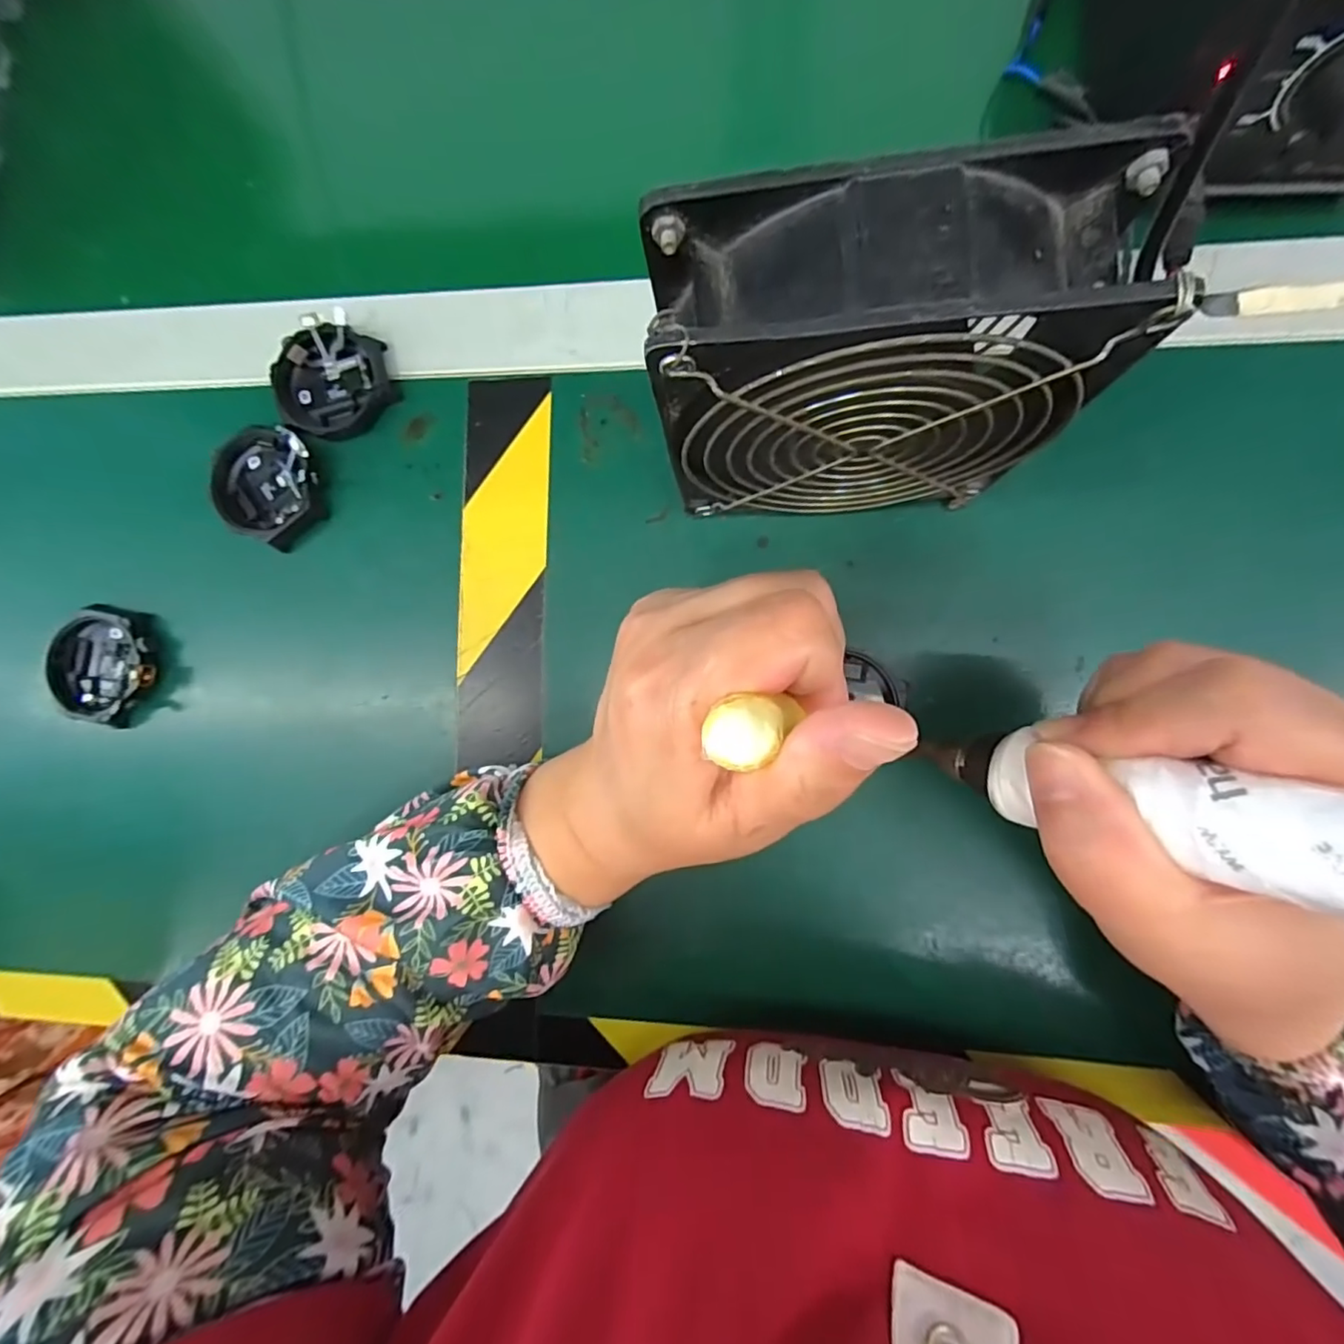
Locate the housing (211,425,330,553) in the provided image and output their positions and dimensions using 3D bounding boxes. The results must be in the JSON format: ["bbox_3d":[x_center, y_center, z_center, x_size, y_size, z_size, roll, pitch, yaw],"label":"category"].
[{"bbox_3d":[-0.187,-0.087,0.266,0.056,0.011,0.049,28,91,7],"label":"housing"}]

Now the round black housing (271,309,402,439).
[{"bbox_3d":[-0.156,-0.136,0.263,0.052,0.011,0.048,0,88,7],"label":"round black housing"}]

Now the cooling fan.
[{"bbox_3d":[0.059,-0.089,0.183,0.120,0.121,0.052,0,88,7],"label":"cooling fan"}]

